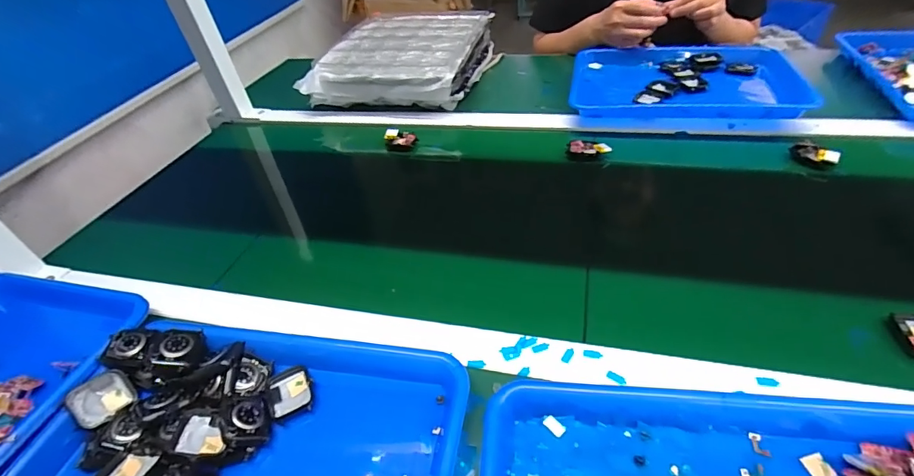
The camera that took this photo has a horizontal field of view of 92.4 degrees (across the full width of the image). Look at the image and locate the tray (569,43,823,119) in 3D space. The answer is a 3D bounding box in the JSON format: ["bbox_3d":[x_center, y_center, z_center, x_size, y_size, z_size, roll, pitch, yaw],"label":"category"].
[{"bbox_3d":[0.376,-0.260,0.726,0.351,0.041,0.242,7,45,16],"label":"tray"}]

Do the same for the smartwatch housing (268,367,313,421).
[{"bbox_3d":[-0.143,0.134,0.379,0.034,0.010,0.040,-22,45,-15],"label":"smartwatch housing"}]

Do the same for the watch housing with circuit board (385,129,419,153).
[{"bbox_3d":[-0.088,-0.158,0.709,0.050,0.032,0.026,3,44,11],"label":"watch housing with circuit board"}]

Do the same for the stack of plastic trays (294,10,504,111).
[{"bbox_3d":[-0.097,-0.342,0.859,0.285,0.090,0.307,9,45,18],"label":"stack of plastic trays"}]

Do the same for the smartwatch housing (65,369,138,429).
[{"bbox_3d":[-0.307,0.139,0.380,0.010,0.037,0.043,-28,9,35],"label":"smartwatch housing"}]

